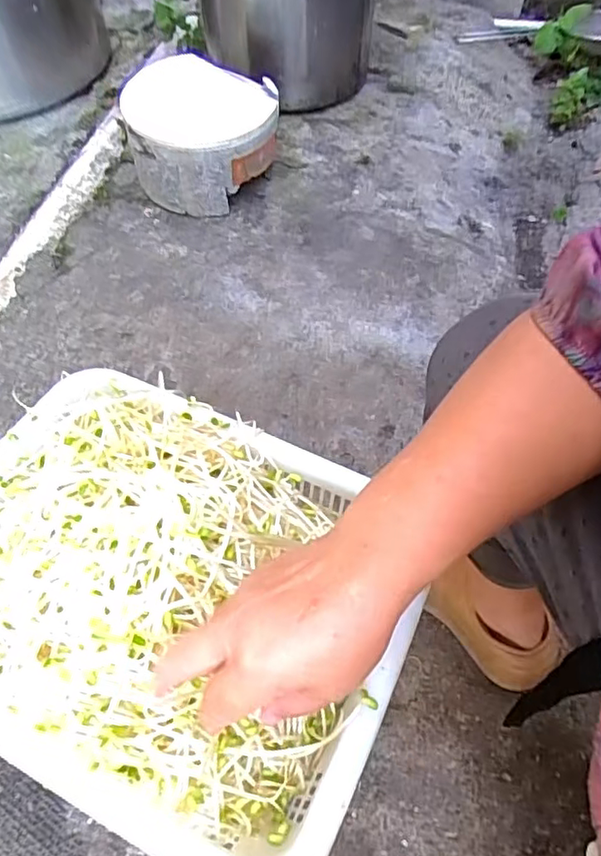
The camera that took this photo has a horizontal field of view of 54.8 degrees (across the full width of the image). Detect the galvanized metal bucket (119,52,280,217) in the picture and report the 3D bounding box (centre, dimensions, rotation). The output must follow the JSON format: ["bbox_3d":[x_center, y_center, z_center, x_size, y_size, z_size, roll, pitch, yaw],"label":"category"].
[{"bbox_3d":[-0.191,-0.588,1.182,0.282,0.189,0.315,-1,54,-3],"label":"galvanized metal bucket"}]

